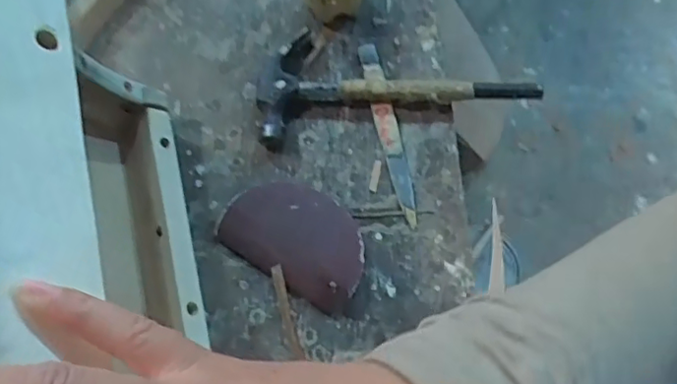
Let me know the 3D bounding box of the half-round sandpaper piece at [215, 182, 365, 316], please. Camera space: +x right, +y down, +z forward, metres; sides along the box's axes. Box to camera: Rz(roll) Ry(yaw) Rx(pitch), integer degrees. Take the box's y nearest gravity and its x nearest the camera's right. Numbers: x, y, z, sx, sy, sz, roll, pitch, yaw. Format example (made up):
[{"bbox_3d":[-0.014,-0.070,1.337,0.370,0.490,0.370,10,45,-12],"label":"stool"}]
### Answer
[{"bbox_3d":[-0.032,0.034,0.486,0.118,0.020,0.081,28,74,10],"label":"half-round sandpaper piece"}]

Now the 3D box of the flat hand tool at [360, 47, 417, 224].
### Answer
[{"bbox_3d":[0.042,-0.054,0.519,0.017,0.013,0.173,-12,71,-3],"label":"flat hand tool"}]

